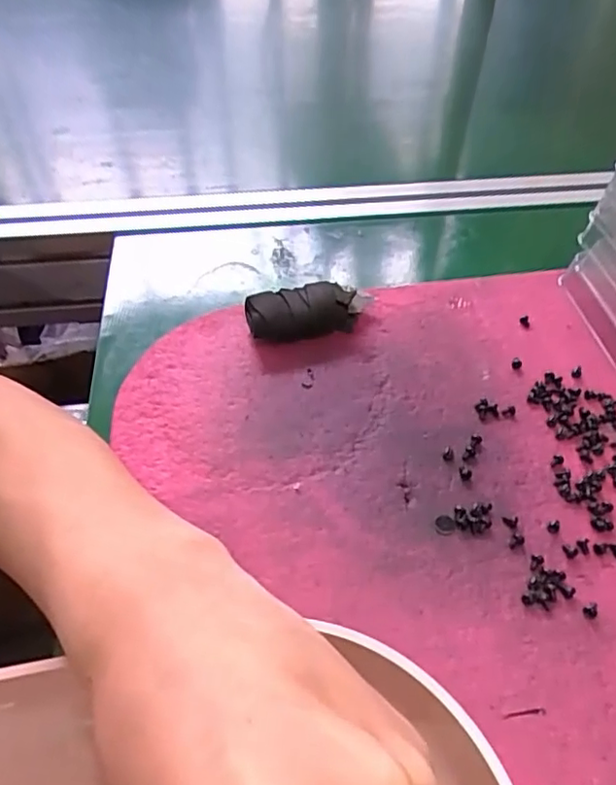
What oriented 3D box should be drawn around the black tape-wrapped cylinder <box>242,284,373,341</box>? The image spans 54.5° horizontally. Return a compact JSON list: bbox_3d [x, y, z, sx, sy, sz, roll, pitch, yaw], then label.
[{"bbox_3d":[0.001,-0.045,0.331,0.067,0.019,0.026,-12,50,-12],"label":"black tape-wrapped cylinder"}]

